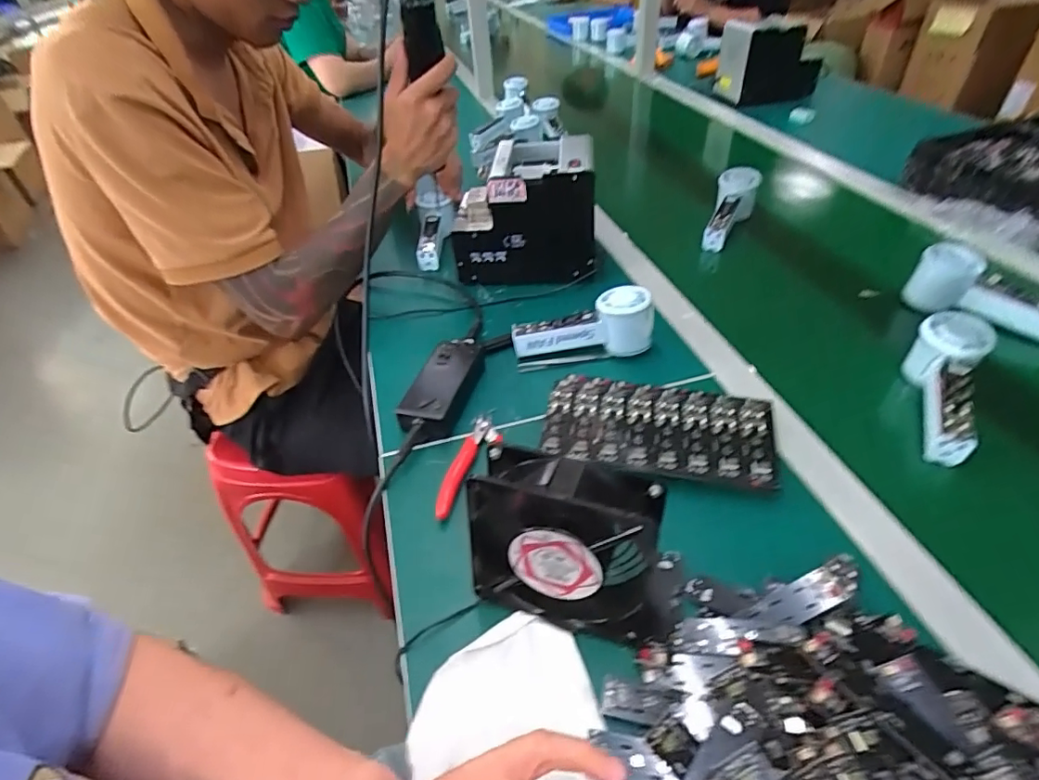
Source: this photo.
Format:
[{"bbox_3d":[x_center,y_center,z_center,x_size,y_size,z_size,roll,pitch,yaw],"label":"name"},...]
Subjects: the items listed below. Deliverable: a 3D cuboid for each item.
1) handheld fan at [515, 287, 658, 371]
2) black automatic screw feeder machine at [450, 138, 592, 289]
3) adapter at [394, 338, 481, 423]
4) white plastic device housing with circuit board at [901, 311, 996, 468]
[{"bbox_3d":[0.068,-0.065,0.573,0.147,0.060,0.053,-12,43,-8],"label":"handheld fan"},{"bbox_3d":[0.008,-0.230,0.699,0.173,0.142,0.134,1,43,7],"label":"black automatic screw feeder machine"},{"bbox_3d":[-0.076,-0.006,0.546,0.055,0.035,0.117,10,45,16],"label":"adapter"},{"bbox_3d":[0.392,0.003,0.495,0.051,0.057,0.150,14,59,19],"label":"white plastic device housing with circuit board"}]

